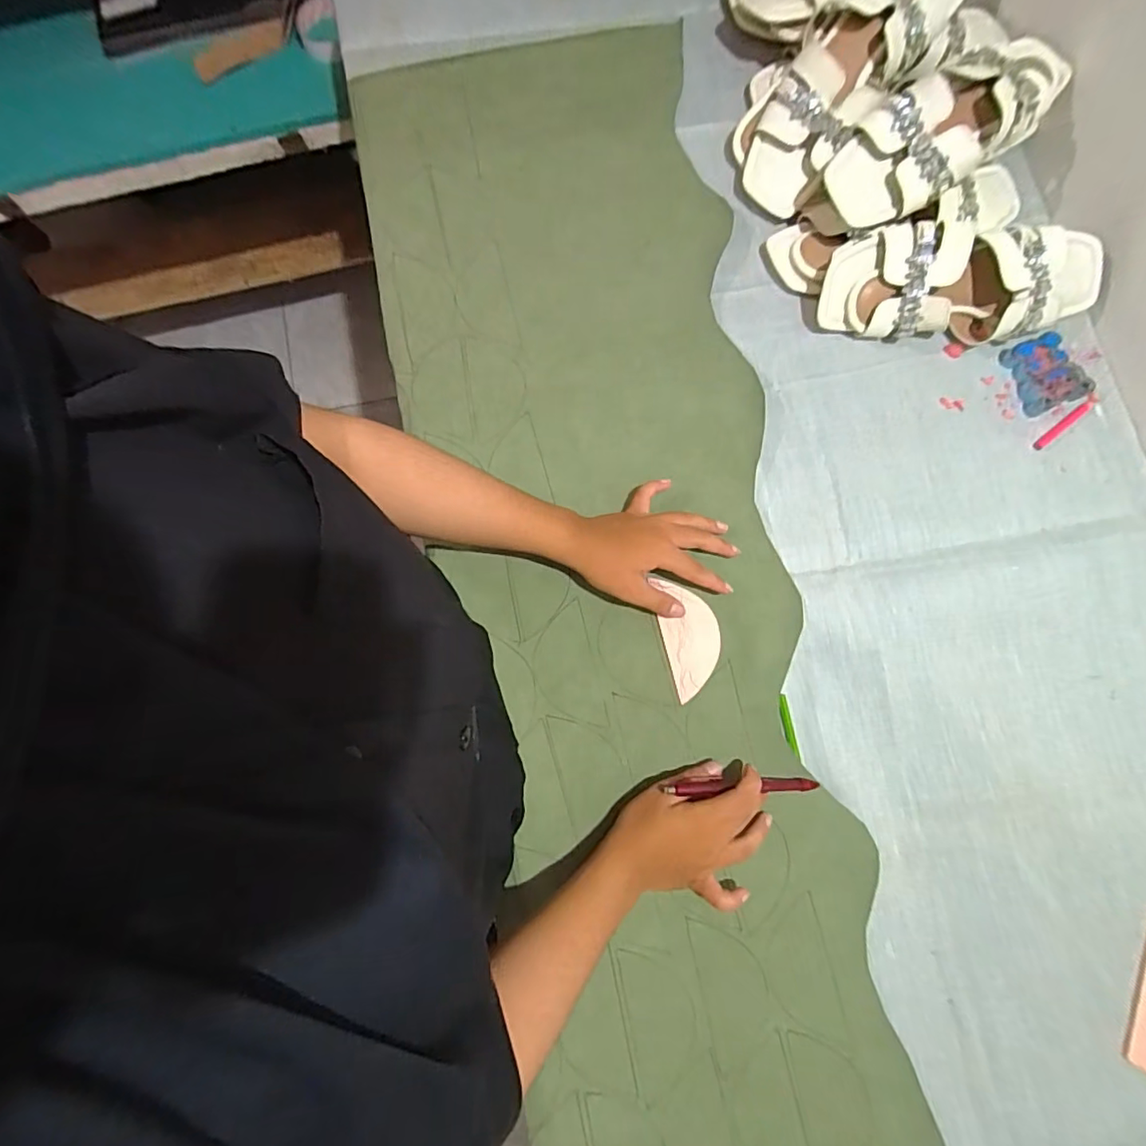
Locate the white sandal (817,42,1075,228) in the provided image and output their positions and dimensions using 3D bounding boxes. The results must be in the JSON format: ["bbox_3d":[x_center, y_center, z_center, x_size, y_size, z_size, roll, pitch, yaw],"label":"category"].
[{"bbox_3d":[0.344,-0.410,0.509,0.242,0.060,0.097,-34,82,-6],"label":"white sandal"}]

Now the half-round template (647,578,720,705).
[{"bbox_3d":[0.107,0.055,0.509,0.052,0.004,0.107,-14,84,-7],"label":"half-round template"}]

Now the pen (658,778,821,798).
[{"bbox_3d":[0.145,0.178,0.467,0.134,0.012,0.013,4,79,-15],"label":"pen"}]

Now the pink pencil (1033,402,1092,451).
[{"bbox_3d":[0.467,-0.140,0.533,0.064,0.010,0.010,-39,82,-7],"label":"pink pencil"}]

